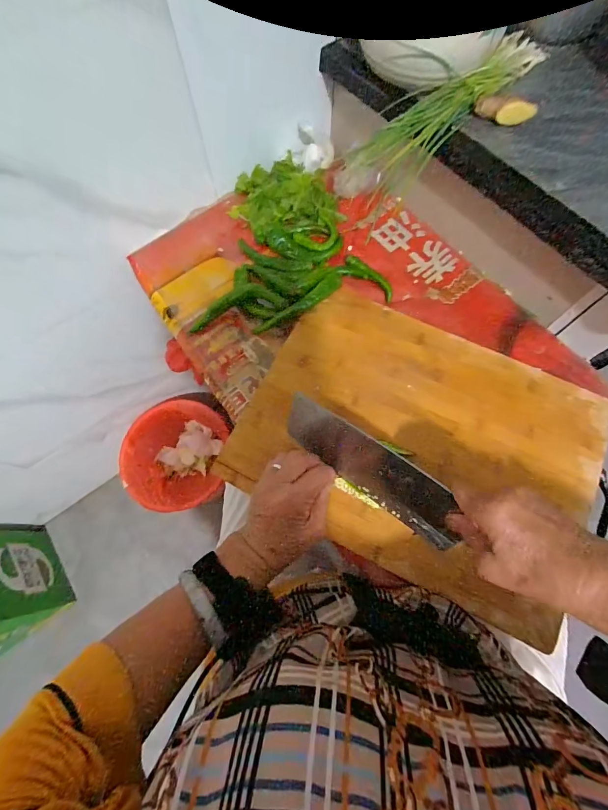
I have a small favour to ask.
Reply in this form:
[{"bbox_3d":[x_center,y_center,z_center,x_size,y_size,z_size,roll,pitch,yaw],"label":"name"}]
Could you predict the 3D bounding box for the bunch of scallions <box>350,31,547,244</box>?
[{"bbox_3d":[0.170,-0.364,0.452,0.081,0.073,0.311,43,75,14],"label":"bunch of scallions"}]

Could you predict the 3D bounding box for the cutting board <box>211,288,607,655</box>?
[{"bbox_3d":[0.137,0.029,0.421,0.390,0.029,0.305,27,72,9],"label":"cutting board"}]

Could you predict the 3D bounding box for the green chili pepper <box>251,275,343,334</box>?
[{"bbox_3d":[-0.008,-0.134,0.477,0.135,0.013,0.031,-32,72,5],"label":"green chili pepper"}]

